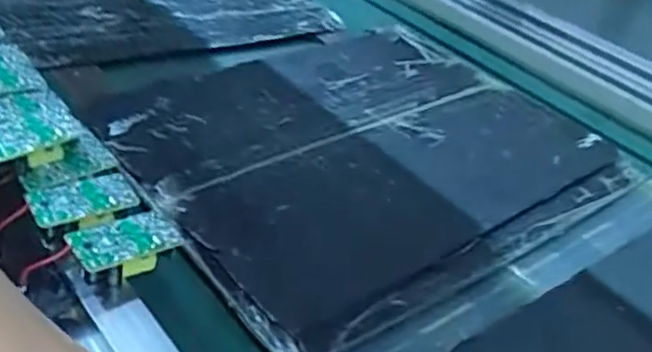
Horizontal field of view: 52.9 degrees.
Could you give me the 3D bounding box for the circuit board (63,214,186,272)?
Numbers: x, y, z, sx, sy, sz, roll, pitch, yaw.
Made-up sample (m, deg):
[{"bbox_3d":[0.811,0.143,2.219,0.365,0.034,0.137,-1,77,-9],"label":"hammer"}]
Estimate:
[{"bbox_3d":[-0.125,0.040,0.410,0.064,0.007,0.036,-13,44,-32],"label":"circuit board"}]

